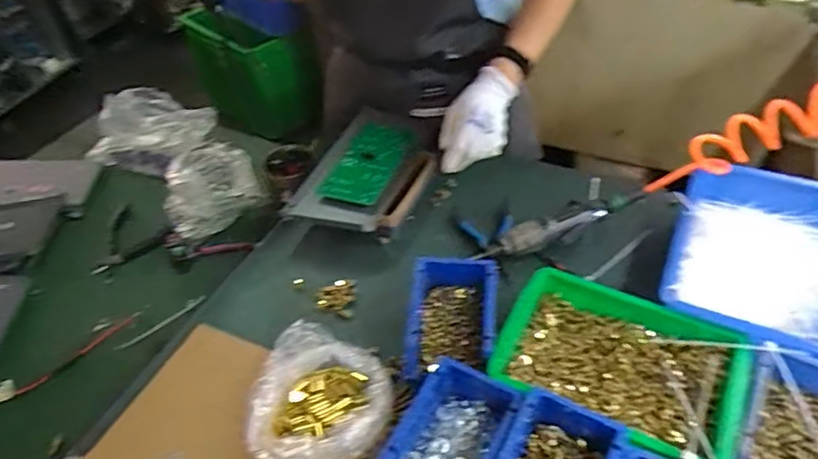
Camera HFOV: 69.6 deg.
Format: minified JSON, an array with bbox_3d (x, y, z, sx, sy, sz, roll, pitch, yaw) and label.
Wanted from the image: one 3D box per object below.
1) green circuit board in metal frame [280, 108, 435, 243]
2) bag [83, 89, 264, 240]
[{"bbox_3d":[-0.067,-0.087,0.943,0.170,0.055,0.270,17,48,22],"label":"green circuit board in metal frame"},{"bbox_3d":[-0.443,-0.152,1.133,0.224,0.087,0.436,-36,51,-28],"label":"bag"}]

